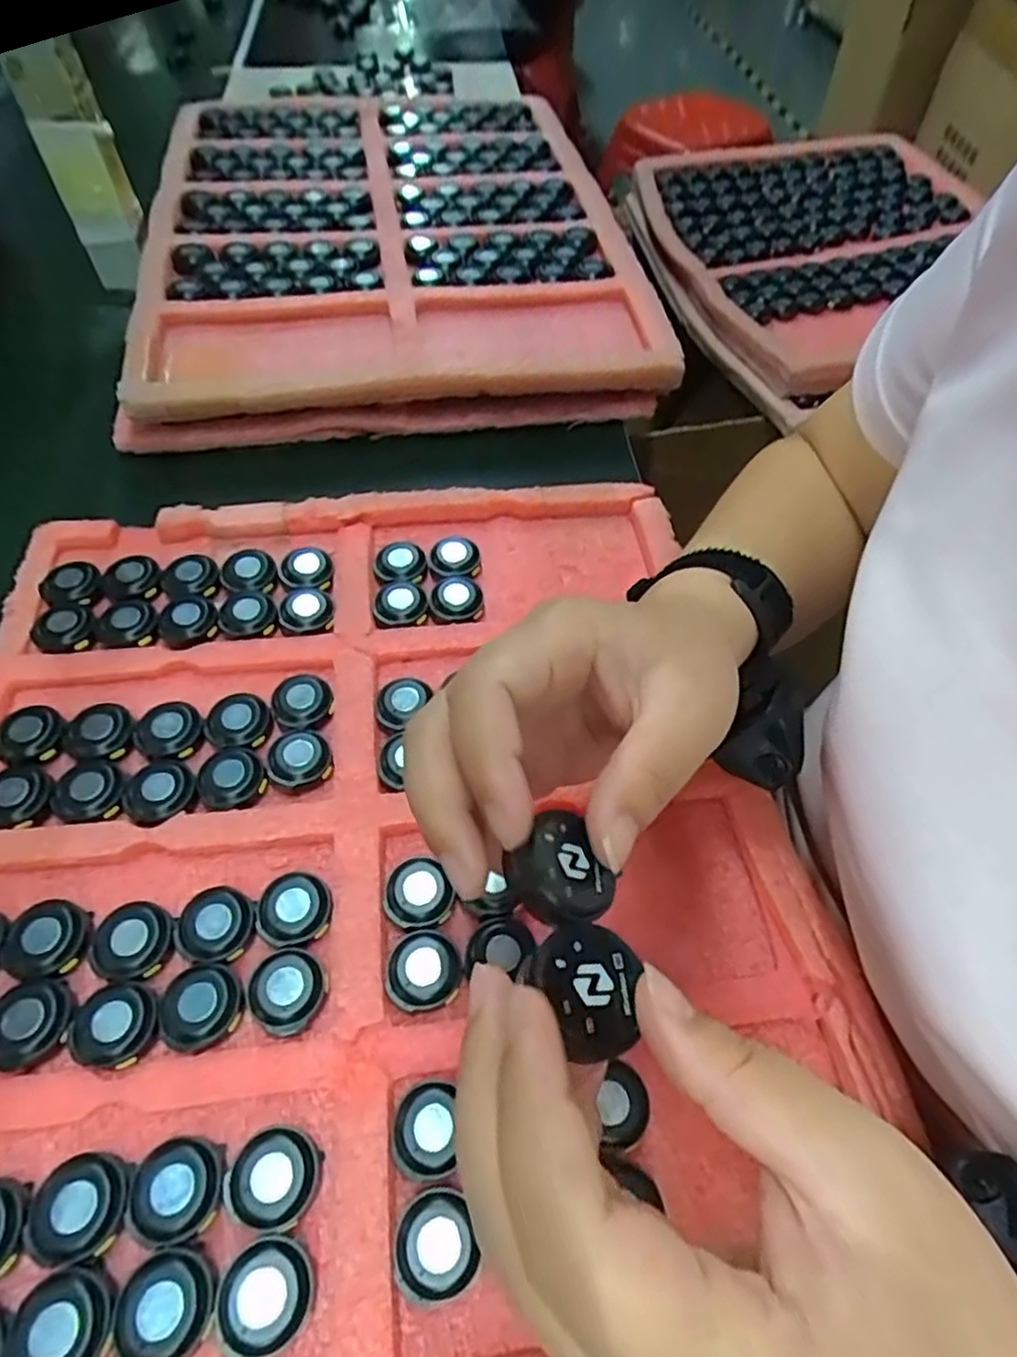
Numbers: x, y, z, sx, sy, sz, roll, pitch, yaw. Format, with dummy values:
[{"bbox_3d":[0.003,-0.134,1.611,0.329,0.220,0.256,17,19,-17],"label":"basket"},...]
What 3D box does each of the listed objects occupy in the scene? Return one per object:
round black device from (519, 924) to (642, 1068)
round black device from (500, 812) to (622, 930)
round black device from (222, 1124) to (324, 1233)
[{"bbox_3d":[0.020,0.072,0.165,0.026,0.005,0.029,-26,62,-20],"label":"round black device"},{"bbox_3d":[0.013,0.050,0.181,0.025,0.008,0.028,-27,62,-20],"label":"round black device"},{"bbox_3d":[-0.081,0.171,0.240,0.029,0.010,0.028,2,56,-3],"label":"round black device"}]

